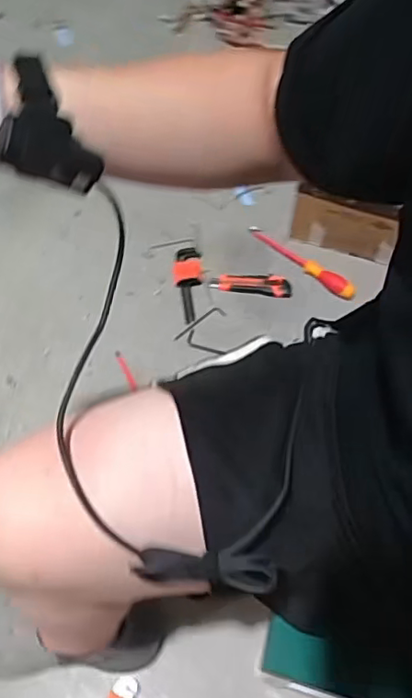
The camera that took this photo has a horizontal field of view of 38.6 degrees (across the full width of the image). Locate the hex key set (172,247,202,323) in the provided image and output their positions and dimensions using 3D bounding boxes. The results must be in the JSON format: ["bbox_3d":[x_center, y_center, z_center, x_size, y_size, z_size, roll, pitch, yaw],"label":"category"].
[{"bbox_3d":[-0.038,-0.131,1.178,0.057,0.023,0.167,2,61,-1],"label":"hex key set"}]

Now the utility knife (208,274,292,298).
[{"bbox_3d":[0.089,-0.129,1.168,0.158,0.026,0.041,9,61,3],"label":"utility knife"}]

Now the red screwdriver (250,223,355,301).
[{"bbox_3d":[0.193,-0.178,1.189,0.255,0.030,0.037,41,67,19],"label":"red screwdriver"}]

